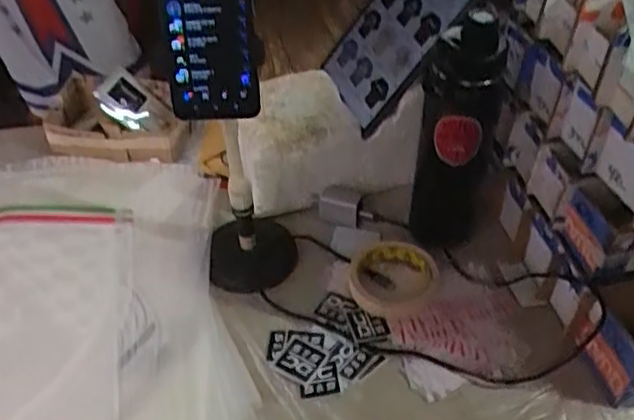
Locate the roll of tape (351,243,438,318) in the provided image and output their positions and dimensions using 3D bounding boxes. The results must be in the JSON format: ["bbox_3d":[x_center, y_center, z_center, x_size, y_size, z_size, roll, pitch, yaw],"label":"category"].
[{"bbox_3d":[0.085,0.071,0.735,0.105,0.022,0.089,-21,47,-22],"label":"roll of tape"}]

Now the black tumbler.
[{"bbox_3d":[0.143,-0.069,0.694,0.076,0.274,0.079,0,42,0],"label":"black tumbler"}]

